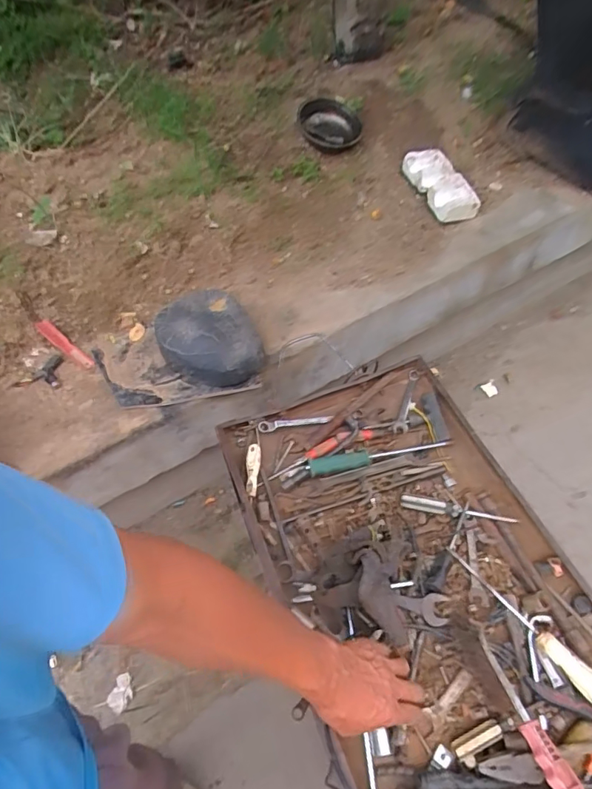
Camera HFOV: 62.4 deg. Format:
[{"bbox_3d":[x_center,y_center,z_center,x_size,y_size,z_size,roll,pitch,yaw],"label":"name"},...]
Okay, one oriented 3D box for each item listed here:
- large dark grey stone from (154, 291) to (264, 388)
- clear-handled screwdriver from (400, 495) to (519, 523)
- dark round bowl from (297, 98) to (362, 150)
[{"bbox_3d":[-0.227,-0.149,1.232,0.223,0.099,0.298,-22,55,-13],"label":"large dark grey stone"},{"bbox_3d":[0.249,0.178,0.750,0.173,0.021,0.019,9,54,10],"label":"clear-handled screwdriver"},{"bbox_3d":[0.119,-0.960,1.723,0.212,0.037,0.212,1,77,-4],"label":"dark round bowl"}]

